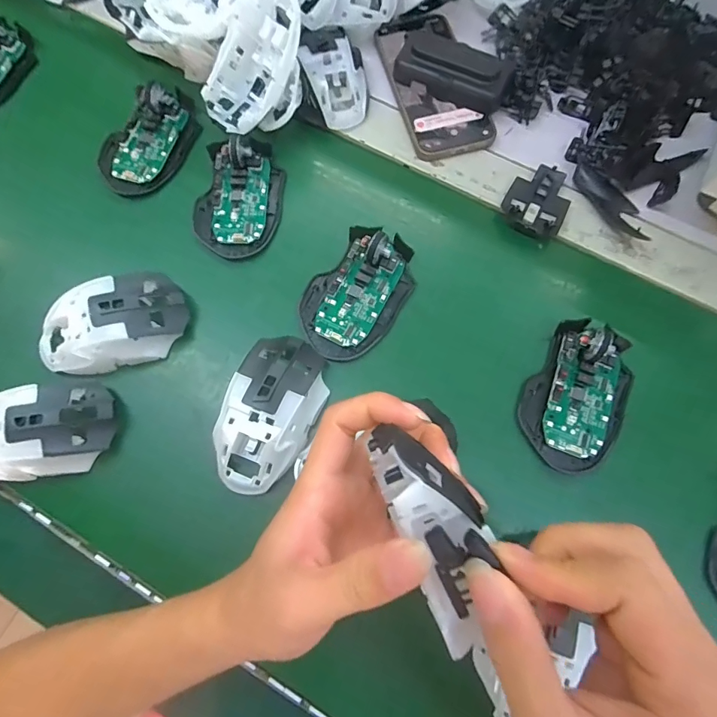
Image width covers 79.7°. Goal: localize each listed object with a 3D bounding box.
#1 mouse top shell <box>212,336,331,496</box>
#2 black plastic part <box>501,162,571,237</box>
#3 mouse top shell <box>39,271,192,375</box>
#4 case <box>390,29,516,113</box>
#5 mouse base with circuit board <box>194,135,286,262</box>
[{"bbox_3d":[-0.062,0.040,0.312,0.065,0.034,0.114,17,75,5],"label":"mouse top shell"},{"bbox_3d":[0.156,-0.137,0.374,0.051,0.009,0.067,25,76,7],"label":"black plastic part"},{"bbox_3d":[-0.193,-0.026,0.333,0.117,0.035,0.068,-25,75,-7],"label":"mouse top shell"},{"bbox_3d":[0.088,-0.266,0.399,0.104,0.025,0.051,26,76,7],"label":"case"},{"bbox_3d":[-0.104,-0.142,0.370,0.073,0.025,0.110,3,74,1],"label":"mouse base with circuit board"}]

